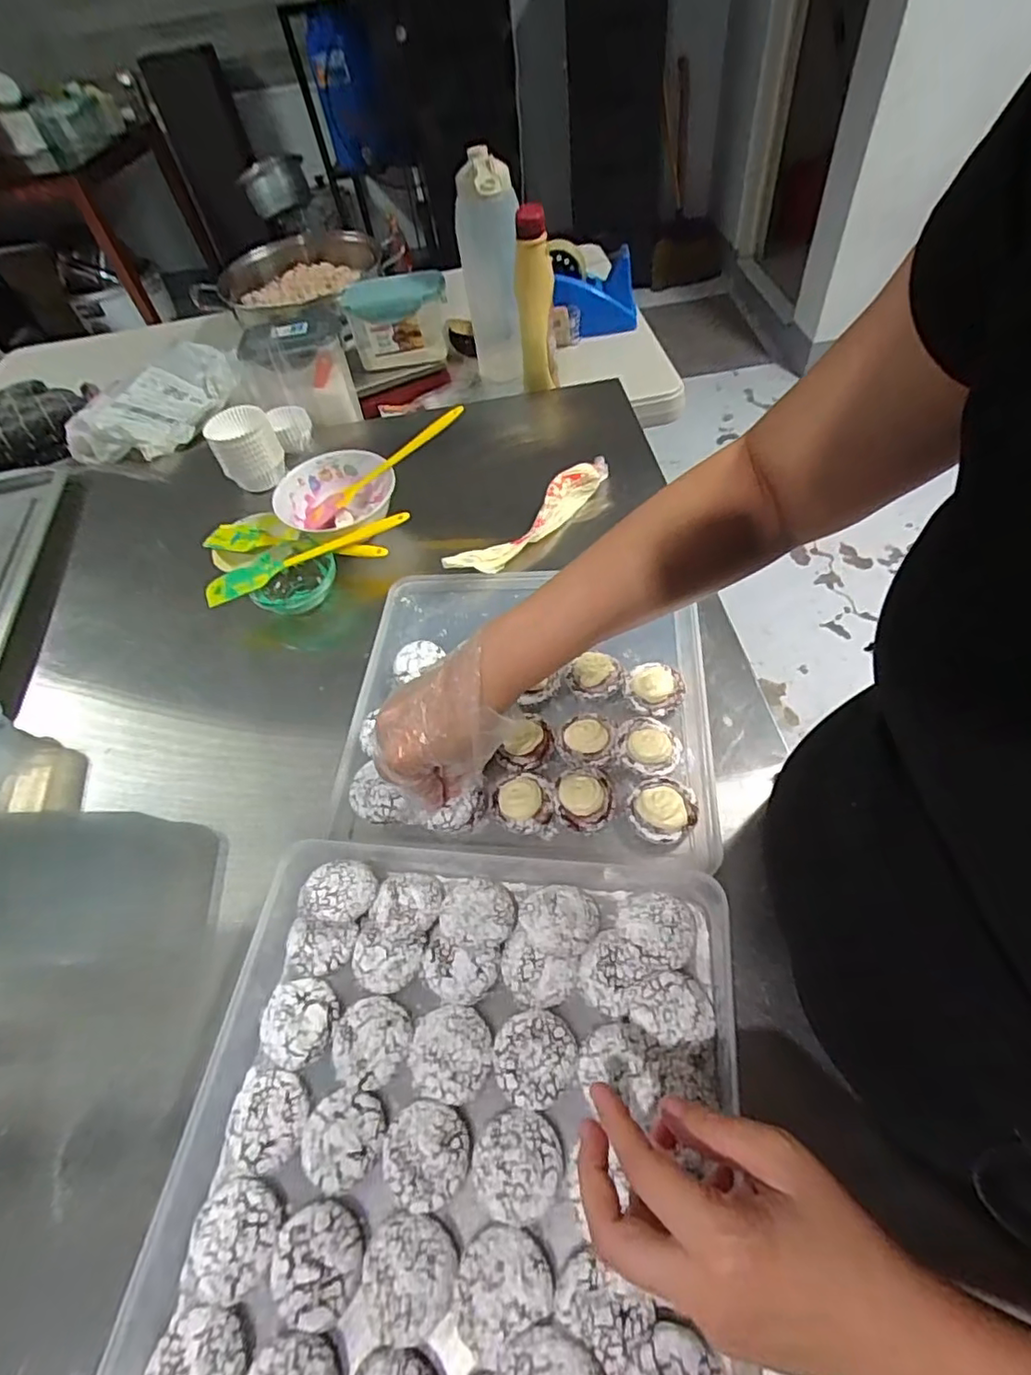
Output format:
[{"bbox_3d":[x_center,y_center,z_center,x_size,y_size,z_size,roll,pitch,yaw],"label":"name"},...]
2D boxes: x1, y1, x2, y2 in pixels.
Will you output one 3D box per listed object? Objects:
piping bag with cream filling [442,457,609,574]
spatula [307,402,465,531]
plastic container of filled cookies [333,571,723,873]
[{"bbox_3d":[0.017,-0.172,0.625,0.028,0.042,0.215,37,66,28],"label":"piping bag with cream filling"},{"bbox_3d":[-0.144,-0.237,0.645,0.206,0.013,0.034,-32,56,10],"label":"spatula"},{"bbox_3d":[0.009,-0.001,0.513,0.300,0.044,0.270,5,55,6],"label":"plastic container of filled cookies"}]

